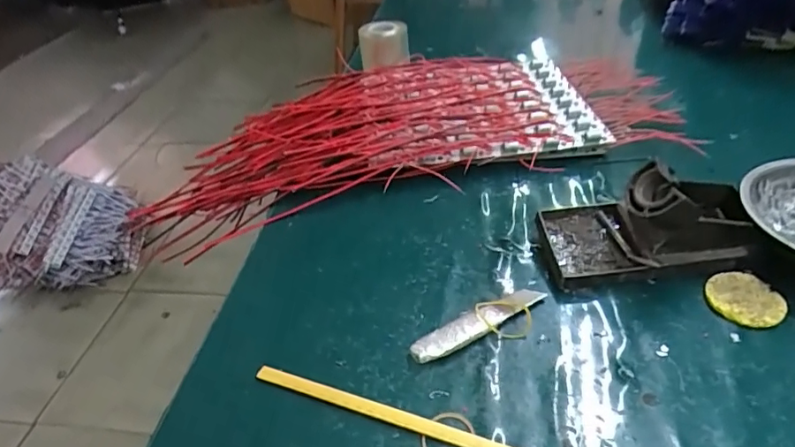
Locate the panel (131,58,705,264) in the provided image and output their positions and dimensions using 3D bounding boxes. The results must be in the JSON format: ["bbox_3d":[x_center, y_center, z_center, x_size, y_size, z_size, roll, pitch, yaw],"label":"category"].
[{"bbox_3d":[0.004,-0.109,0.585,0.544,0.060,0.249,-11,40,-7],"label":"panel"}]

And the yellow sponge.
[{"bbox_3d":[0.237,0.052,0.359,0.043,0.005,0.044,-19,41,-15],"label":"yellow sponge"}]

